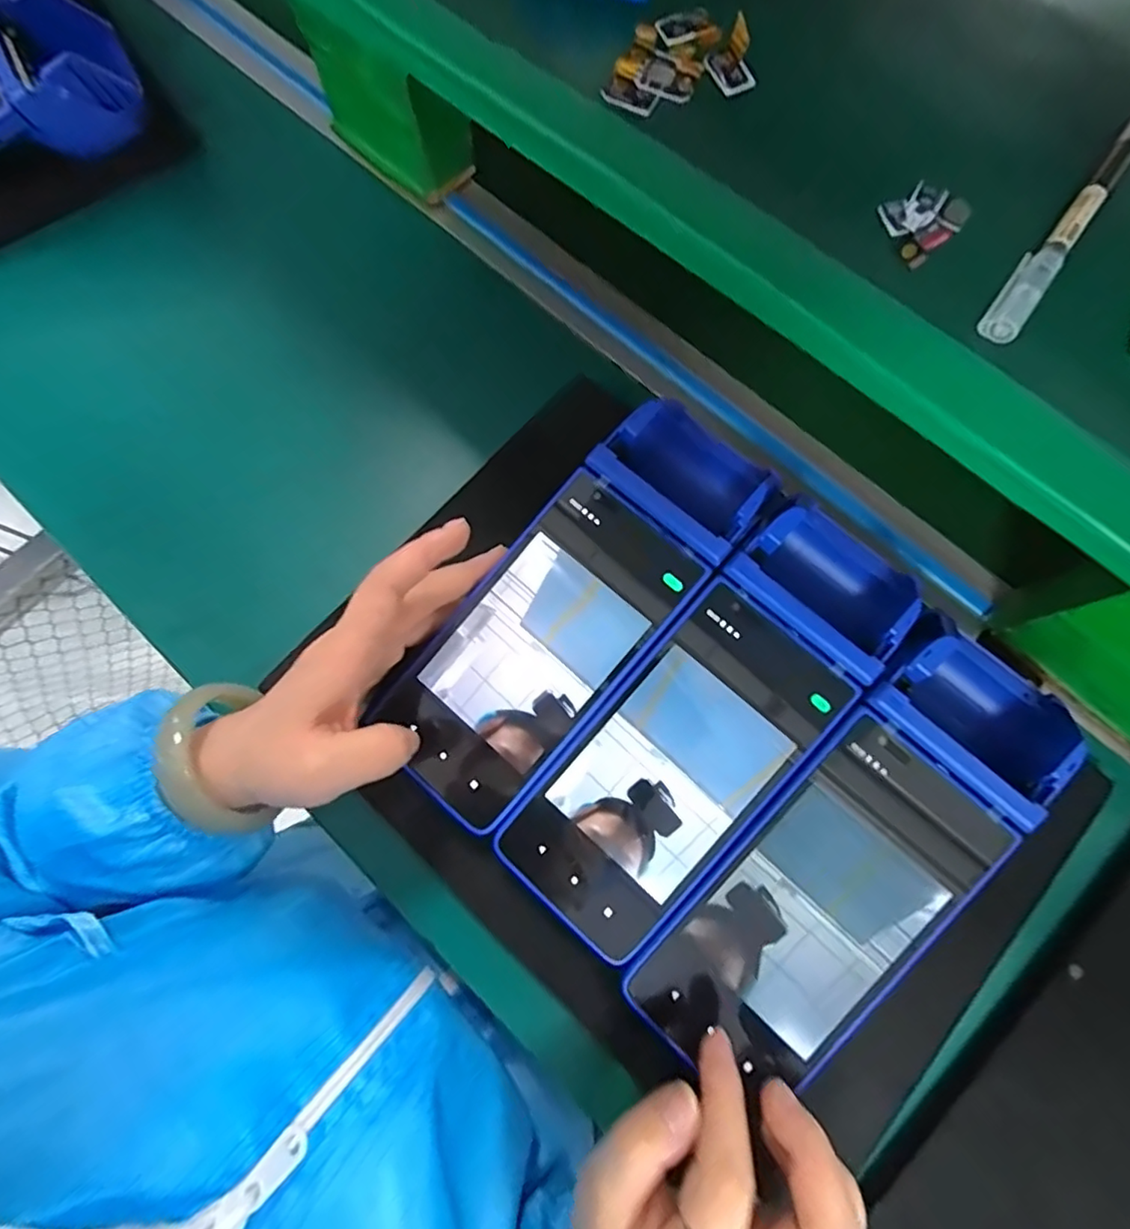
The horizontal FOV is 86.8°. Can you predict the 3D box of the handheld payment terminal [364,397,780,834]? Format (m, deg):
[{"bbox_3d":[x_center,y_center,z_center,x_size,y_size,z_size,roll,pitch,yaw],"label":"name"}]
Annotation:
[{"bbox_3d":[0.005,-0.004,0.292,0.080,0.038,0.221,41,91,9],"label":"handheld payment terminal"}]

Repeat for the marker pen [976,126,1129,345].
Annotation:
[{"bbox_3d":[0.206,-0.162,0.240,0.014,0.008,0.135,36,81,8],"label":"marker pen"}]

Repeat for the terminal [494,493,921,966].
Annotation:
[{"bbox_3d":[0.068,0.048,0.279,0.081,0.058,0.219,41,81,9],"label":"terminal"}]

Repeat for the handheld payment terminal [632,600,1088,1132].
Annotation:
[{"bbox_3d":[0.122,0.107,0.265,0.082,0.044,0.226,42,90,9],"label":"handheld payment terminal"}]

